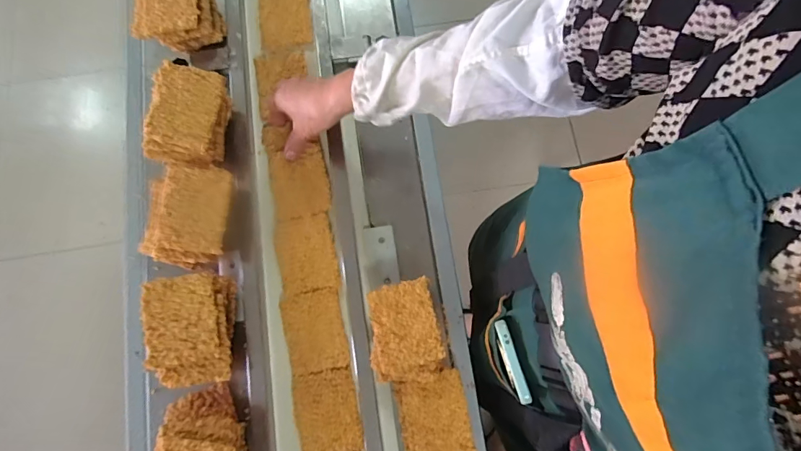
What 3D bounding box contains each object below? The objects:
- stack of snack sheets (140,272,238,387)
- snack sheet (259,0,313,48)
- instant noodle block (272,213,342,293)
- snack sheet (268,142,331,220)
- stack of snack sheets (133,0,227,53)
[{"bbox_3d":[-0.221,0.111,0.464,0.078,0.056,0.109,-7,77,-1],"label":"stack of snack sheets"},{"bbox_3d":[-0.158,-0.287,0.592,0.069,0.007,0.089,-6,77,-1],"label":"snack sheet"},{"bbox_3d":[-0.112,0.034,0.516,0.069,0.013,0.087,-9,77,-2],"label":"instant noodle block"},{"bbox_3d":[-0.122,-0.055,0.524,0.068,0.012,0.088,-12,77,-3],"label":"snack sheet"},{"bbox_3d":[-0.290,-0.273,0.559,0.102,0.061,0.100,-7,77,-1],"label":"stack of snack sheets"}]

